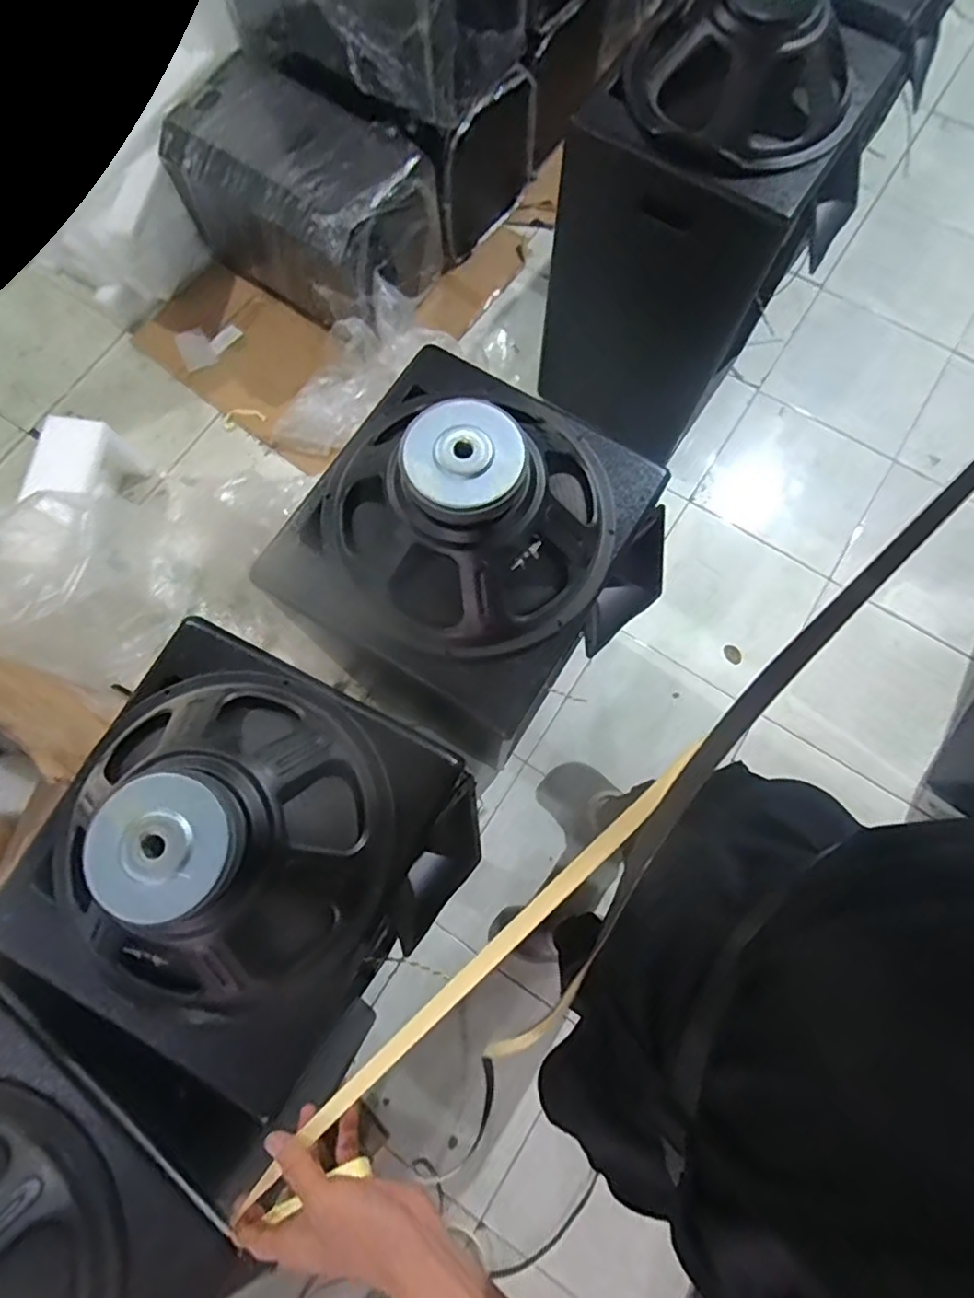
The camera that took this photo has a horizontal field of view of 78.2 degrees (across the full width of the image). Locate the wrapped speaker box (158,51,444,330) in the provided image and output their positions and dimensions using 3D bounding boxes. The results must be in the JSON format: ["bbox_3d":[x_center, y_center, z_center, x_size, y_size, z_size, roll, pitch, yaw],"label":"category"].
[{"bbox_3d":[-0.453,-1.116,1.550,0.621,0.382,0.366,30,78,8],"label":"wrapped speaker box"}]

